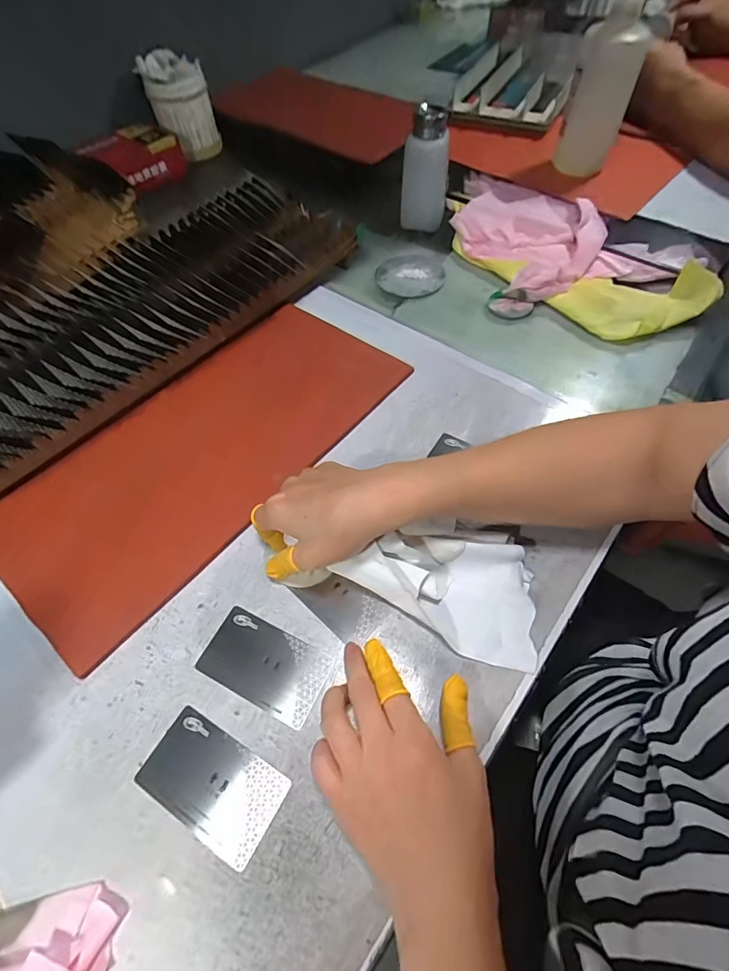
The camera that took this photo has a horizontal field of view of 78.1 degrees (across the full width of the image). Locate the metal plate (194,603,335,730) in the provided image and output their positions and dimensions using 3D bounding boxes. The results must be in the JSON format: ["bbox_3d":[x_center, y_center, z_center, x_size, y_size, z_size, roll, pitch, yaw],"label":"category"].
[{"bbox_3d":[-0.070,0.125,0.317,0.087,0.004,0.050,21,61,17],"label":"metal plate"}]

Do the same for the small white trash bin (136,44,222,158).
[{"bbox_3d":[-0.296,-0.620,0.733,0.094,0.117,0.104,-14,57,-5],"label":"small white trash bin"}]

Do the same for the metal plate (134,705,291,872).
[{"bbox_3d":[-0.095,0.185,0.281,0.087,0.004,0.051,24,62,19],"label":"metal plate"}]

